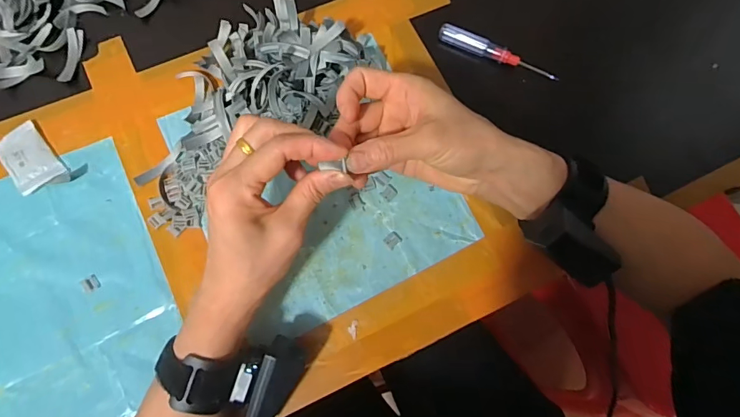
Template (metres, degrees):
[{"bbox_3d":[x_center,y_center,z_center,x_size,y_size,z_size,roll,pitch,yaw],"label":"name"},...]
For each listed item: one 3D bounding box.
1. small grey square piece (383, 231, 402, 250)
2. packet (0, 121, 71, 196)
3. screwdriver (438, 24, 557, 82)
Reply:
[{"bbox_3d":[0.020,0.027,0.383,0.015,0.004,0.012,-44,80,-11],"label":"small grey square piece"},{"bbox_3d":[-0.304,-0.045,0.393,0.039,0.010,0.070,-37,78,-9],"label":"packet"},{"bbox_3d":[0.123,-0.149,0.428,0.118,0.019,0.015,28,77,7],"label":"screwdriver"}]

